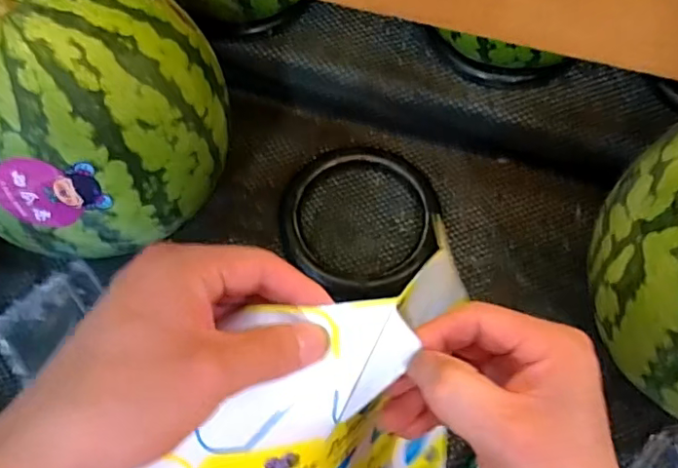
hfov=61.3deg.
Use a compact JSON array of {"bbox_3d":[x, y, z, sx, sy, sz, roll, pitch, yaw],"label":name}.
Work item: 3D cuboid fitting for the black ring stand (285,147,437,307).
[{"bbox_3d":[0.020,-0.015,0.542,0.147,0.023,0.142,0,66,-1],"label":"black ring stand"}]

